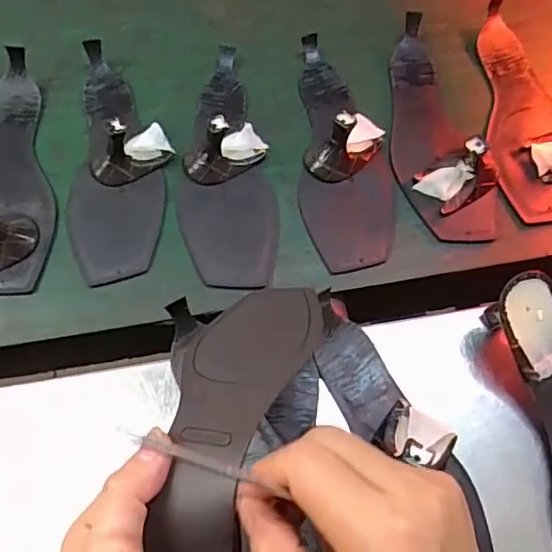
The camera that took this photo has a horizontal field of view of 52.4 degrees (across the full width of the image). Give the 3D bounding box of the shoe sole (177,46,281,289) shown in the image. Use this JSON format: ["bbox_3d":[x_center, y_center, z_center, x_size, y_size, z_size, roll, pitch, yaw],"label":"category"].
[{"bbox_3d":[-0.046,-0.115,0.480,0.083,0.048,0.253,-5,63,-3],"label":"shoe sole"}]

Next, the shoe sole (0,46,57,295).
[{"bbox_3d":[-0.237,-0.093,0.471,0.083,0.041,0.235,-12,64,-6],"label":"shoe sole"}]

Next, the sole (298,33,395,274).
[{"bbox_3d":[0.059,-0.121,0.483,0.083,0.042,0.244,1,63,0],"label":"sole"}]

